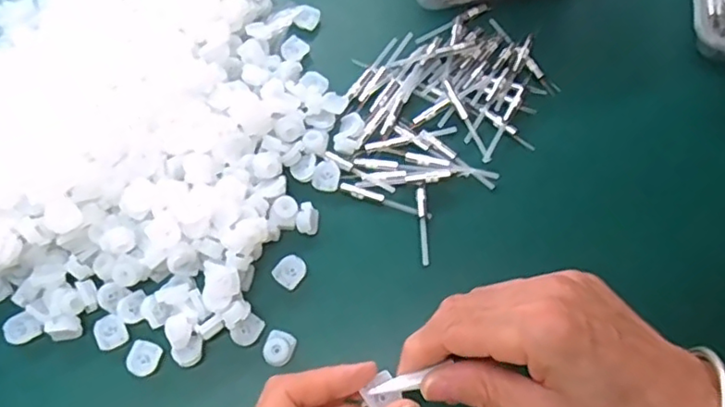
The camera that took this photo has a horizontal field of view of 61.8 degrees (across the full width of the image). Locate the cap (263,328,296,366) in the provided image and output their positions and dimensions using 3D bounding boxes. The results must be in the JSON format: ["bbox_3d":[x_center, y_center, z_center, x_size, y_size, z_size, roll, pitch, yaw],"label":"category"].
[{"bbox_3d":[-0.048,0.082,0.346,0.017,0.005,0.020,21,68,8],"label":"cap"}]

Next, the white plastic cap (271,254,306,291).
[{"bbox_3d":[-0.043,0.040,0.364,0.018,0.006,0.019,39,72,15],"label":"white plastic cap"}]

